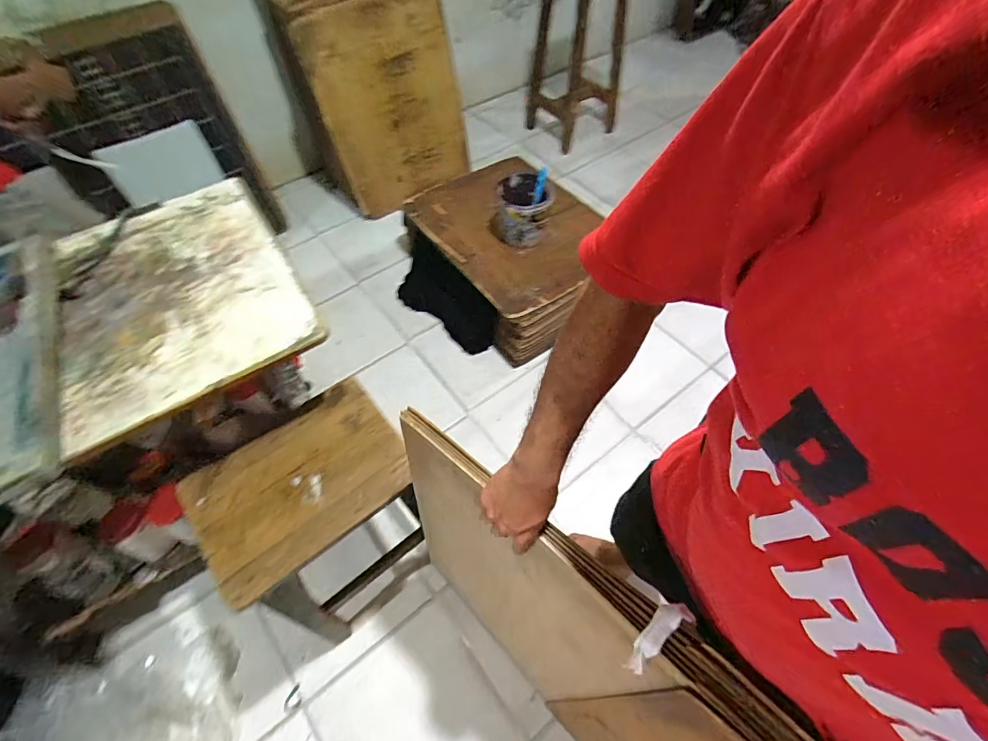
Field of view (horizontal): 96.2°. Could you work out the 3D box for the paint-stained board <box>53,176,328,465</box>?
[{"bbox_3d":[-0.622,-0.162,0.855,0.409,0.033,0.592,-30,61,-15],"label":"paint-stained board"}]

